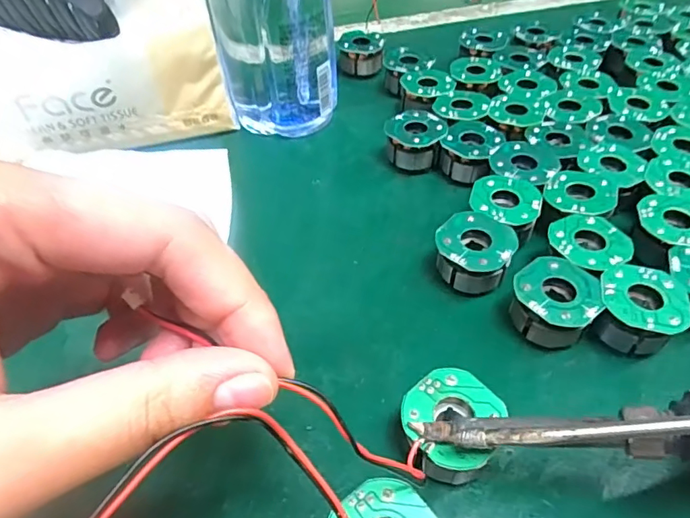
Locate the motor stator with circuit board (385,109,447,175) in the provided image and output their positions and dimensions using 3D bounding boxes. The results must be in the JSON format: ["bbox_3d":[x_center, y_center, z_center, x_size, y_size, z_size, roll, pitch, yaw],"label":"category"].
[{"bbox_3d":[0.037,-0.062,0.266,0.030,0.023,0.028,-1,49,0],"label":"motor stator with circuit board"}]

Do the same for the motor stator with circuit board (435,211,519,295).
[{"bbox_3d":[0.054,-0.001,0.209,0.031,0.022,0.031,5,49,4],"label":"motor stator with circuit board"}]

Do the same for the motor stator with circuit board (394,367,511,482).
[{"bbox_3d":[0.032,0.055,0.157,0.029,0.021,0.034,28,52,24],"label":"motor stator with circuit board"}]

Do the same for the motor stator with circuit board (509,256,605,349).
[{"bbox_3d":[0.080,0.018,0.192,0.029,0.023,0.032,29,55,24],"label":"motor stator with circuit board"}]

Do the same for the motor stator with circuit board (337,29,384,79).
[{"bbox_3d":[0.011,-0.137,0.334,0.030,0.024,0.026,1,49,1],"label":"motor stator with circuit board"}]

